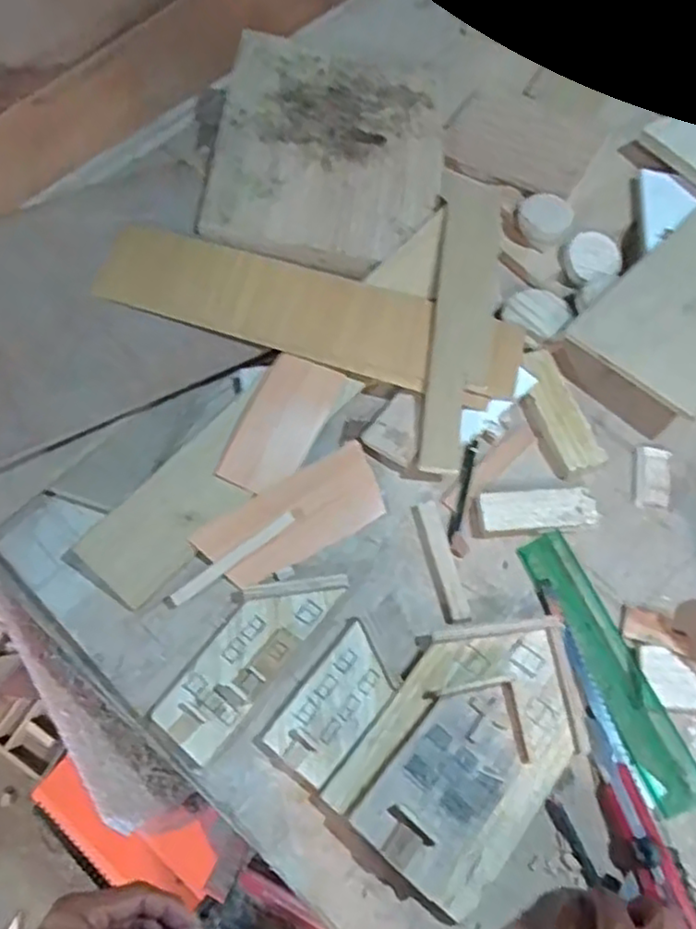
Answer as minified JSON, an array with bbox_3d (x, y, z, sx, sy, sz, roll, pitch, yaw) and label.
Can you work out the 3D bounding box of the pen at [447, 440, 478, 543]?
[{"bbox_3d":[0.116,0.025,0.701,0.011,0.011,0.113,13,63,10],"label":"pen"}]

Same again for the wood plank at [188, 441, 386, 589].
[{"bbox_3d":[-0.053,0.053,0.689,0.185,0.010,0.080,-28,76,-13],"label":"wood plank"}]

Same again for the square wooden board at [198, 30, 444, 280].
[{"bbox_3d":[-0.020,-0.385,0.845,0.268,0.035,0.316,11,69,-9],"label":"square wooden board"}]

